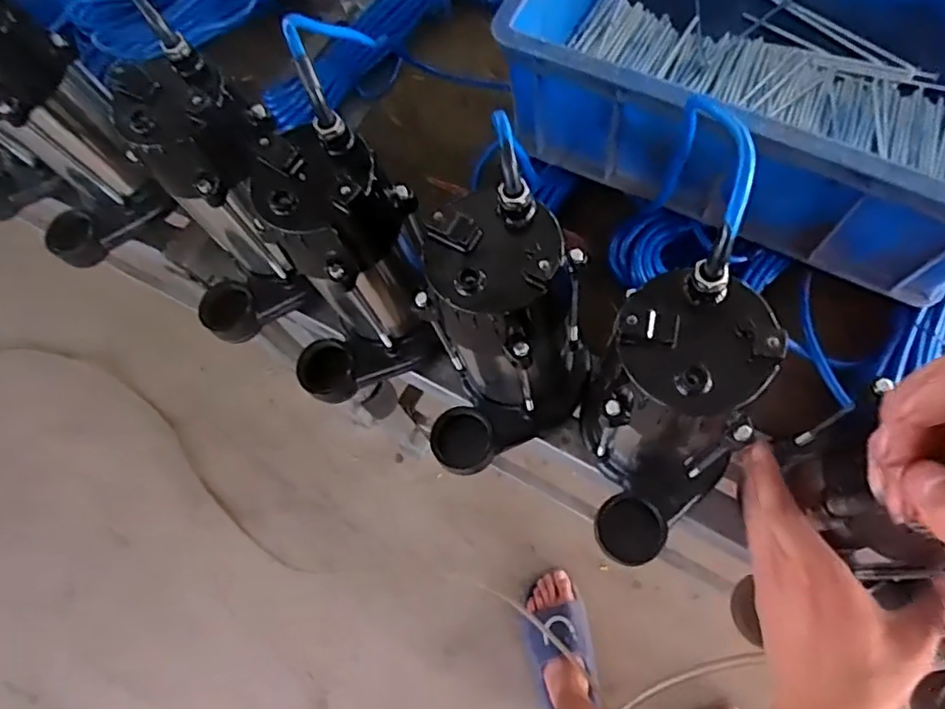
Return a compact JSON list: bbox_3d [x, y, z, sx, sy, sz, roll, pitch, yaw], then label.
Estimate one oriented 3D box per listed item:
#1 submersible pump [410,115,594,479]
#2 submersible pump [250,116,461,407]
[{"bbox_3d":[0.023,-0.006,0.460,0.098,0.260,0.138,21,73,14],"label":"submersible pump"},{"bbox_3d":[-0.105,-0.062,0.512,0.144,0.234,0.096,-25,69,-3],"label":"submersible pump"}]

